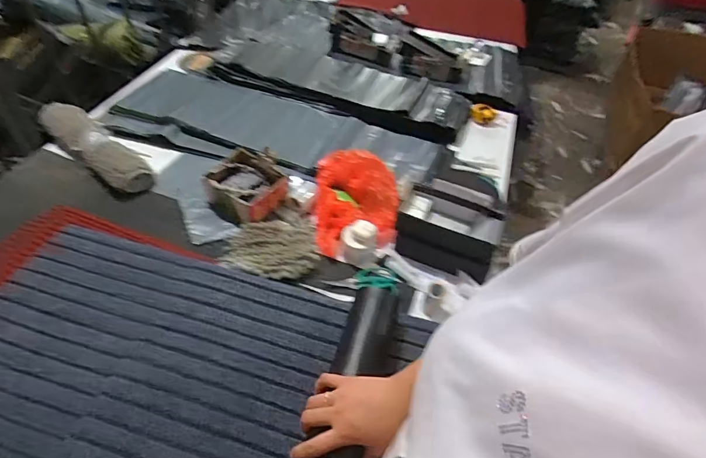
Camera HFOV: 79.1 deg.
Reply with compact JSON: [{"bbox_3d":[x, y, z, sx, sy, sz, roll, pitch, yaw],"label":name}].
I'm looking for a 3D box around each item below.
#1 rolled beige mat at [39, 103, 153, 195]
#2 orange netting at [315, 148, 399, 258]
[{"bbox_3d":[-0.633,-0.211,1.061,0.369,0.065,0.110,32,53,23],"label":"rolled beige mat"},{"bbox_3d":[0.009,-0.069,0.984,0.184,0.097,0.244,2,47,-3],"label":"orange netting"}]

